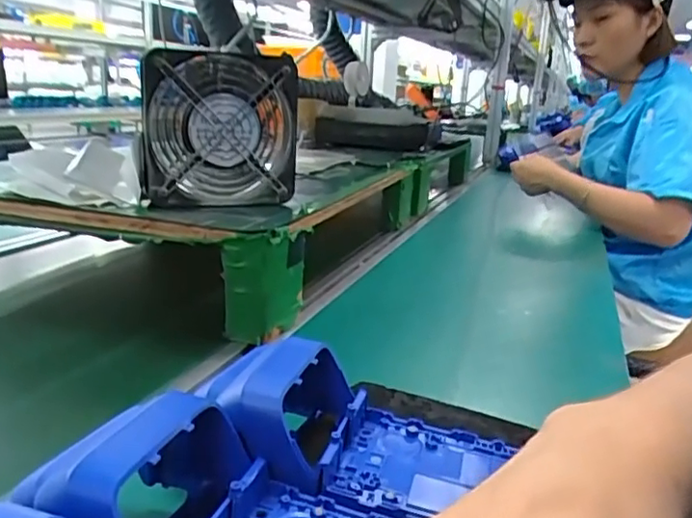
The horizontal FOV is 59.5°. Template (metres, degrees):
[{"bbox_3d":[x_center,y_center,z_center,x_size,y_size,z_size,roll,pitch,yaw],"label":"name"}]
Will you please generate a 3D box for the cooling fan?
[{"bbox_3d":[-0.127,-0.131,0.611,0.152,0.144,0.055,-4,20,-23],"label":"cooling fan"}]

